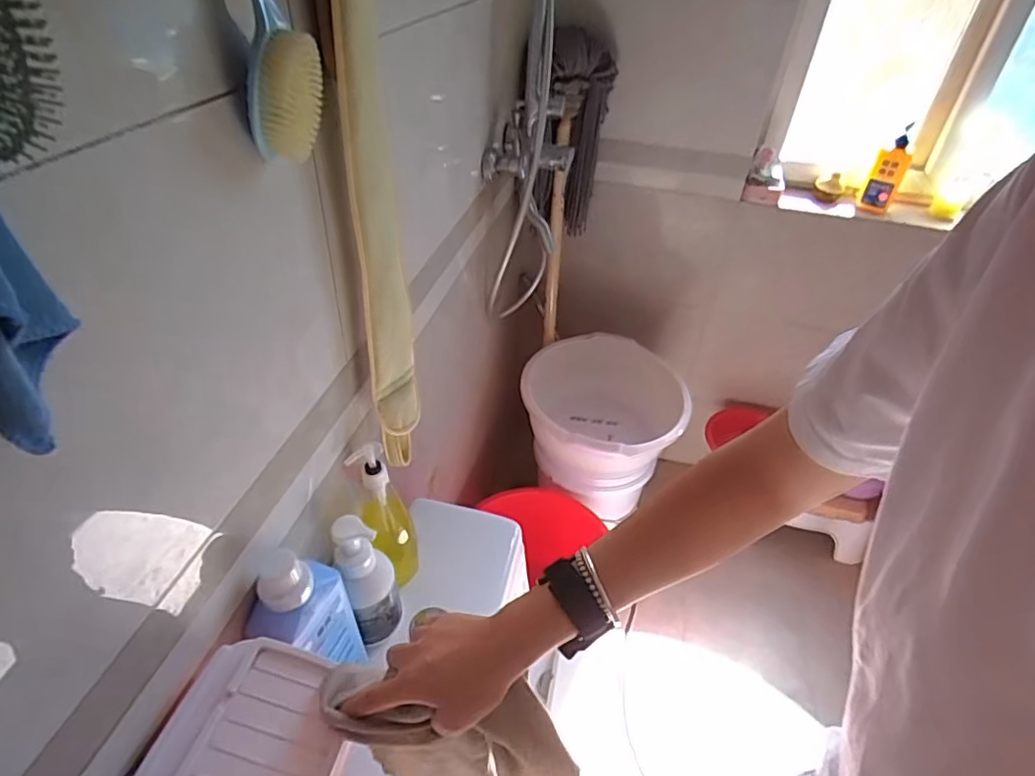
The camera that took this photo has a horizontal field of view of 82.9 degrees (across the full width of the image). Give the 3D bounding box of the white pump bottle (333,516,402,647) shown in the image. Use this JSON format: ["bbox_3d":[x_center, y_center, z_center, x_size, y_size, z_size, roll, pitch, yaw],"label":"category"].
[{"bbox_3d":[-0.176,0.232,0.704,0.065,0.181,0.065,-13,43,-20],"label":"white pump bottle"}]

